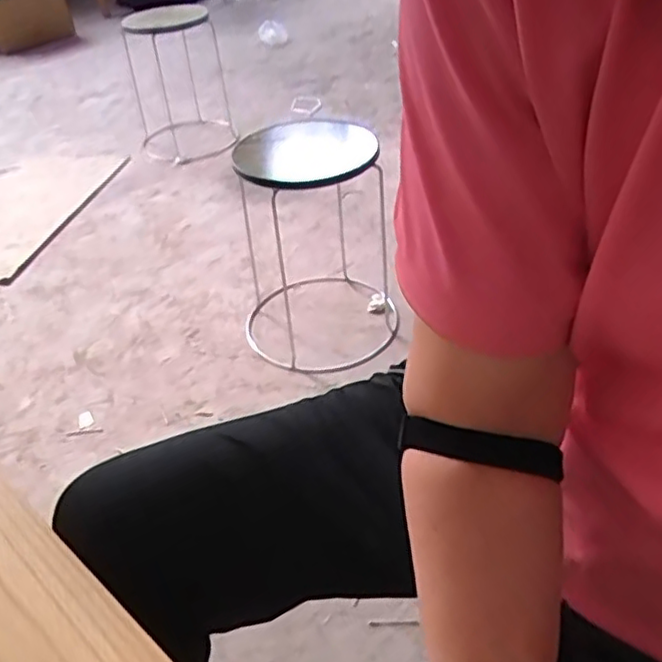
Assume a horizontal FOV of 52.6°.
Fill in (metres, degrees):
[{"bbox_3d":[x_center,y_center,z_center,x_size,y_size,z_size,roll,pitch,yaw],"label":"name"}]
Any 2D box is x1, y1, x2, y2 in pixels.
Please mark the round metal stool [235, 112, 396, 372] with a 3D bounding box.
[{"bbox_3d":[-0.037,-0.192,1.379,0.331,0.426,0.365,-7,39,-2],"label":"round metal stool"}]

